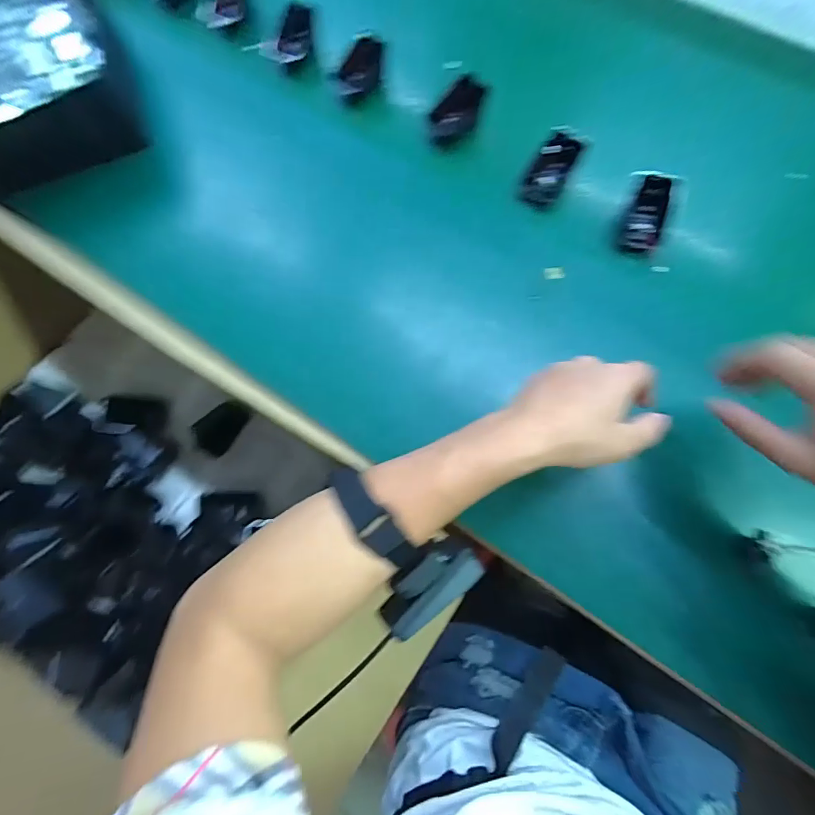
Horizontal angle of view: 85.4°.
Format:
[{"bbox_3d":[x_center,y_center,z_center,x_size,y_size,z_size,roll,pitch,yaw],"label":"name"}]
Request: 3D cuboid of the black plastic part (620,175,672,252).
[{"bbox_3d":[0.247,-0.197,0.451,0.032,0.024,0.068,18,99,7],"label":"black plastic part"}]

